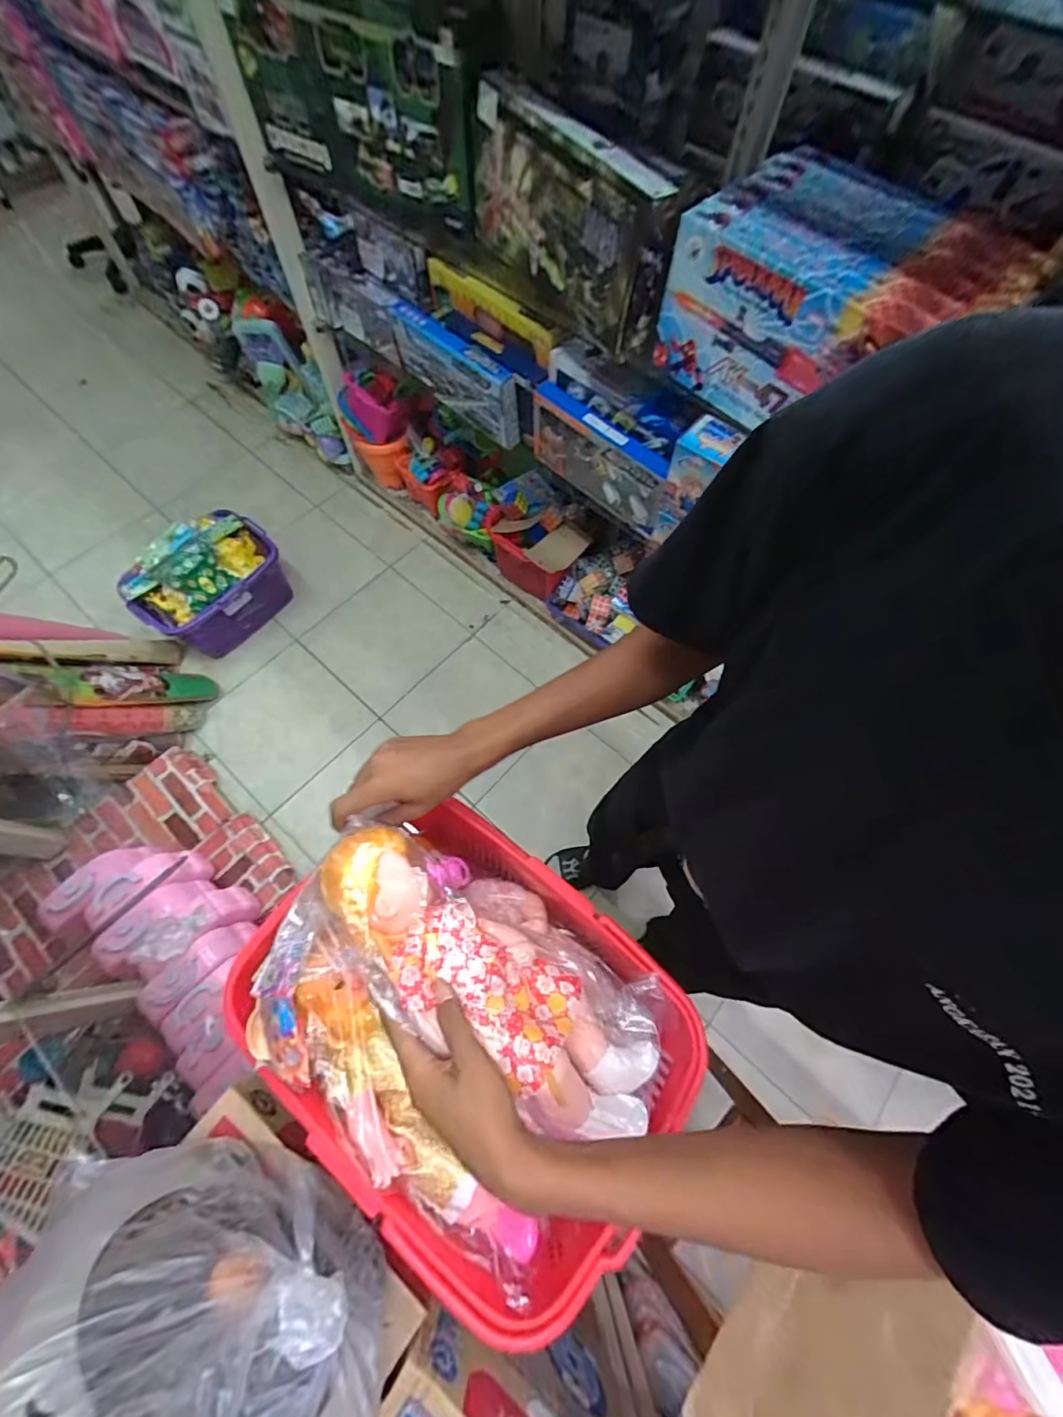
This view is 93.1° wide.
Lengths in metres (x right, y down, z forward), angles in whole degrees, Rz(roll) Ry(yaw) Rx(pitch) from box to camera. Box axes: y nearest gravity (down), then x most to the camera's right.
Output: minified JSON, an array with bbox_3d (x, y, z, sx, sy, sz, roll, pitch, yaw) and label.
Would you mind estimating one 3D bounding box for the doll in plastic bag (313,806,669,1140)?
[{"bbox_3d":[-0.032,0.215,0.424,0.320,0.089,0.123,37,71,-4],"label":"doll in plastic bag"}]

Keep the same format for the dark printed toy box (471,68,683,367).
[{"bbox_3d":[0.041,-0.779,0.806,0.095,0.218,0.425,-30,71,-12],"label":"dark printed toy box"}]

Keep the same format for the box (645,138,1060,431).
[{"bbox_3d":[0.424,-0.576,0.728,0.291,0.188,0.378,-41,74,-15],"label":"box"}]

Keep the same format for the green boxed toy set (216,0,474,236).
[{"bbox_3d":[-0.327,-1.080,0.901,0.580,0.272,0.067,33,60,13],"label":"green boxed toy set"}]

